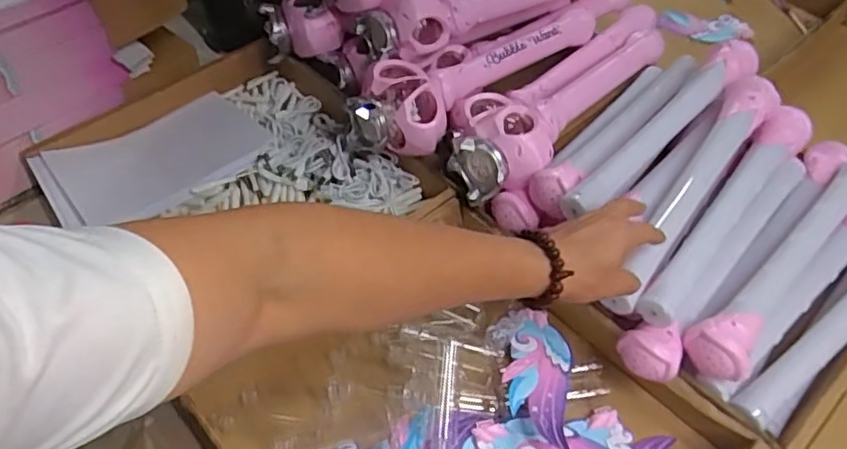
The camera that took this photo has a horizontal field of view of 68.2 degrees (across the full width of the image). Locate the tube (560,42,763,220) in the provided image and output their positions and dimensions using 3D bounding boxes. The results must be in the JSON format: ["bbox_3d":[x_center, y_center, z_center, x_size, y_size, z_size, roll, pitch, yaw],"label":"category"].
[{"bbox_3d":[0.252,-0.103,0.643,0.051,0.038,0.320,37,60,25],"label":"tube"}]

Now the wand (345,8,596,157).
[{"bbox_3d":[0.067,-0.188,0.766,0.358,0.074,0.096,-36,60,-25],"label":"wand"}]

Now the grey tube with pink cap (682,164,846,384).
[{"bbox_3d":[0.354,0.039,0.600,0.323,0.049,0.052,-35,60,-25],"label":"grey tube with pink cap"}]

